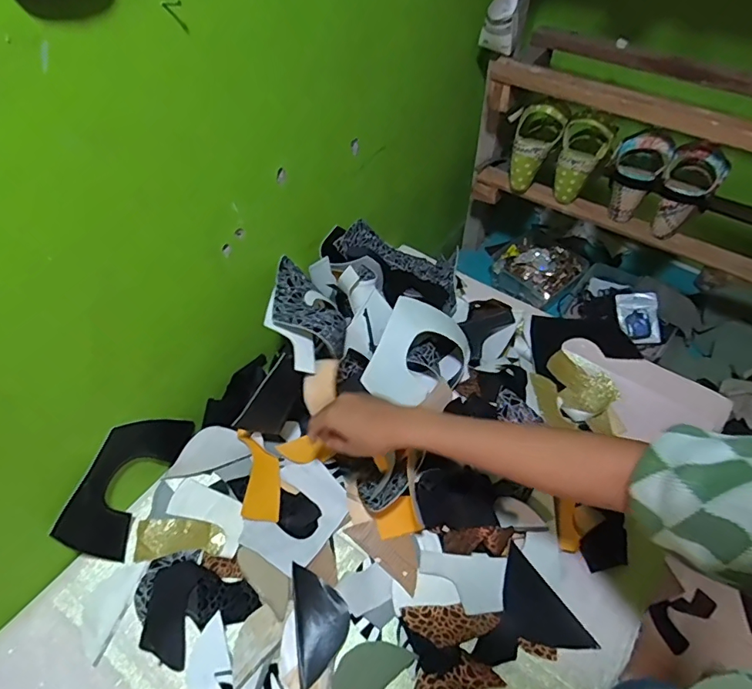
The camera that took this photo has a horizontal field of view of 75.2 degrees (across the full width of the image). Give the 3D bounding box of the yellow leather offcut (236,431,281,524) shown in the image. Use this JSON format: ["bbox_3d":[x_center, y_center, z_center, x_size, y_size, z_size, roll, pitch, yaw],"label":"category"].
[{"bbox_3d":[-0.157,0.179,0.668,0.054,0.011,0.123,4,59,-29],"label":"yellow leather offcut"}]

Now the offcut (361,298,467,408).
[{"bbox_3d":[0.065,0.020,0.668,0.138,0.024,0.156,38,62,-13],"label":"offcut"}]

